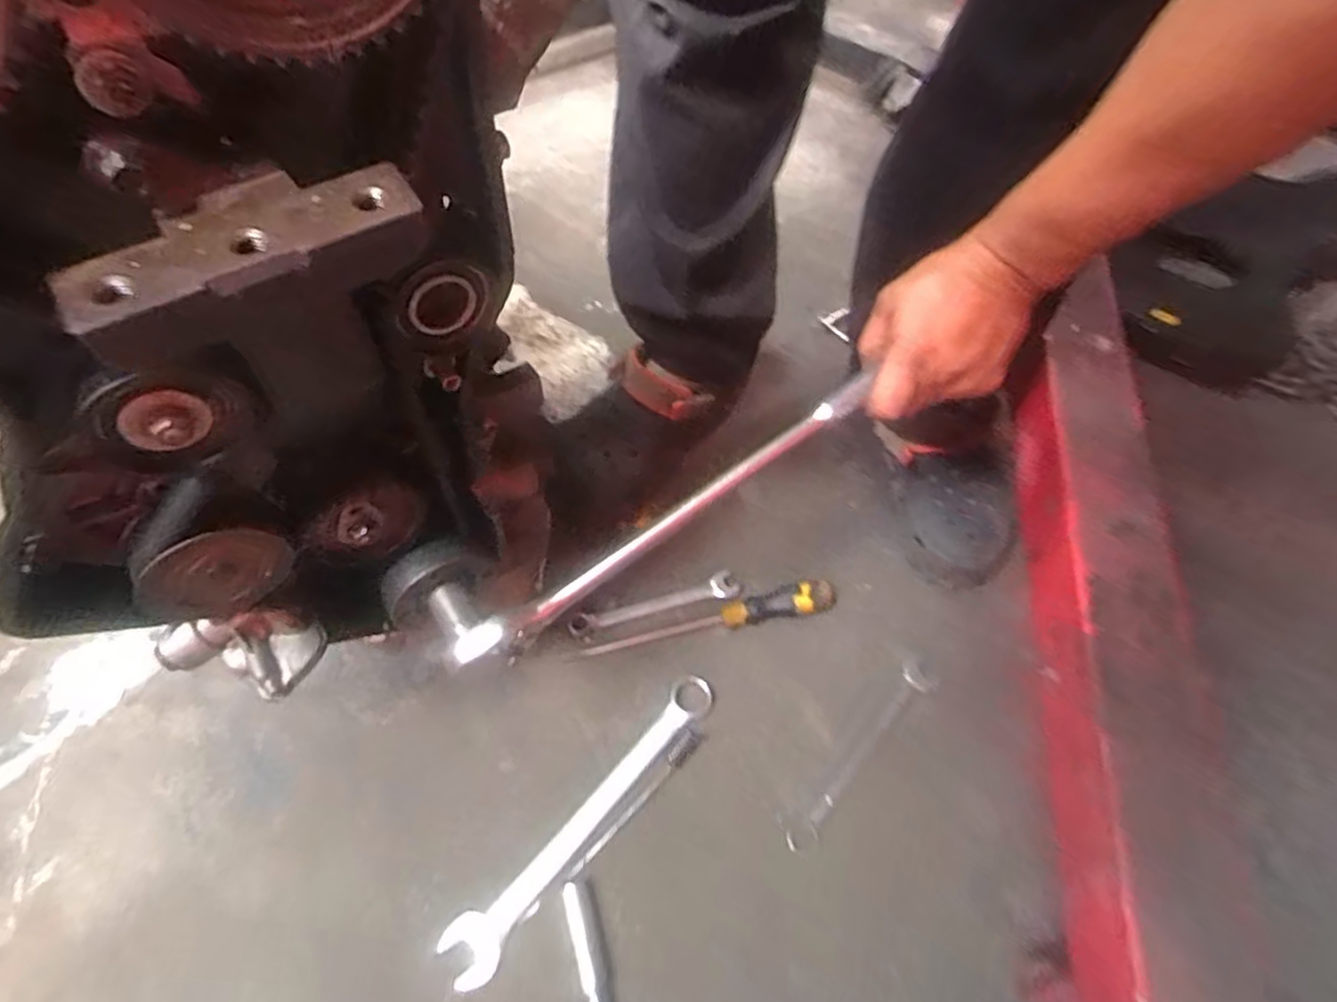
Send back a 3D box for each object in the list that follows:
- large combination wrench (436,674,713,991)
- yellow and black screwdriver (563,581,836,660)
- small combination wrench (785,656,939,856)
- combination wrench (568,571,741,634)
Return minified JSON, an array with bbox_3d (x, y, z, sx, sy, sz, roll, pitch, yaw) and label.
[{"bbox_3d":[-0.063,0.254,0.571,0.040,0.010,0.281,39,66,19],"label":"large combination wrench"},{"bbox_3d":[0.031,0.108,0.648,0.245,0.032,0.027,-8,60,-6],"label":"yellow and black screwdriver"},{"bbox_3d":[0.165,0.214,0.602,0.028,0.005,0.199,39,66,19],"label":"small combination wrench"},{"bbox_3d":[-0.014,0.099,0.660,0.158,0.013,0.031,-15,61,-10],"label":"combination wrench"}]

